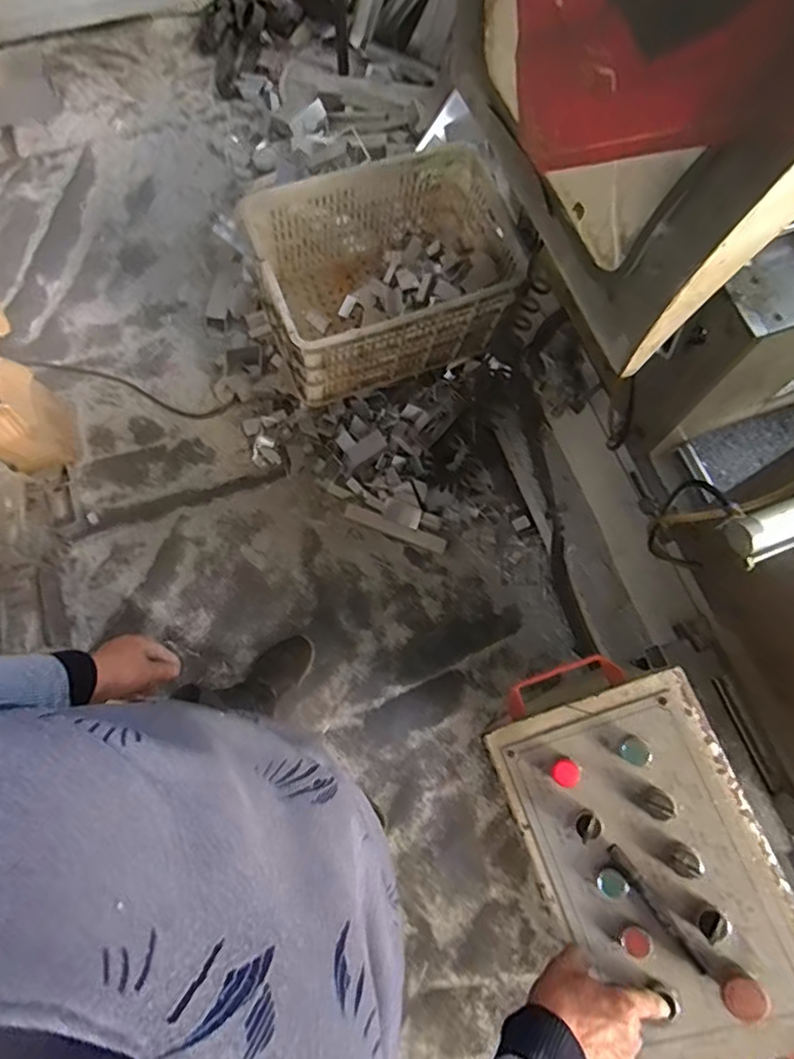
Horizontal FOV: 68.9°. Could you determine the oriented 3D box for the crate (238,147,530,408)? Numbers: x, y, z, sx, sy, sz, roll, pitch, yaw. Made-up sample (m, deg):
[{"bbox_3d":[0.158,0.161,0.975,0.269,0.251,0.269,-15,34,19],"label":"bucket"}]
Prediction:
[{"bbox_3d":[-0.014,-0.524,1.246,0.510,0.286,0.352,-18,74,-7],"label":"crate"}]

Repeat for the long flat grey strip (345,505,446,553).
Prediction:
[{"bbox_3d":[-0.004,-0.001,1.482,0.267,0.017,0.042,20,73,5],"label":"long flat grey strip"}]

